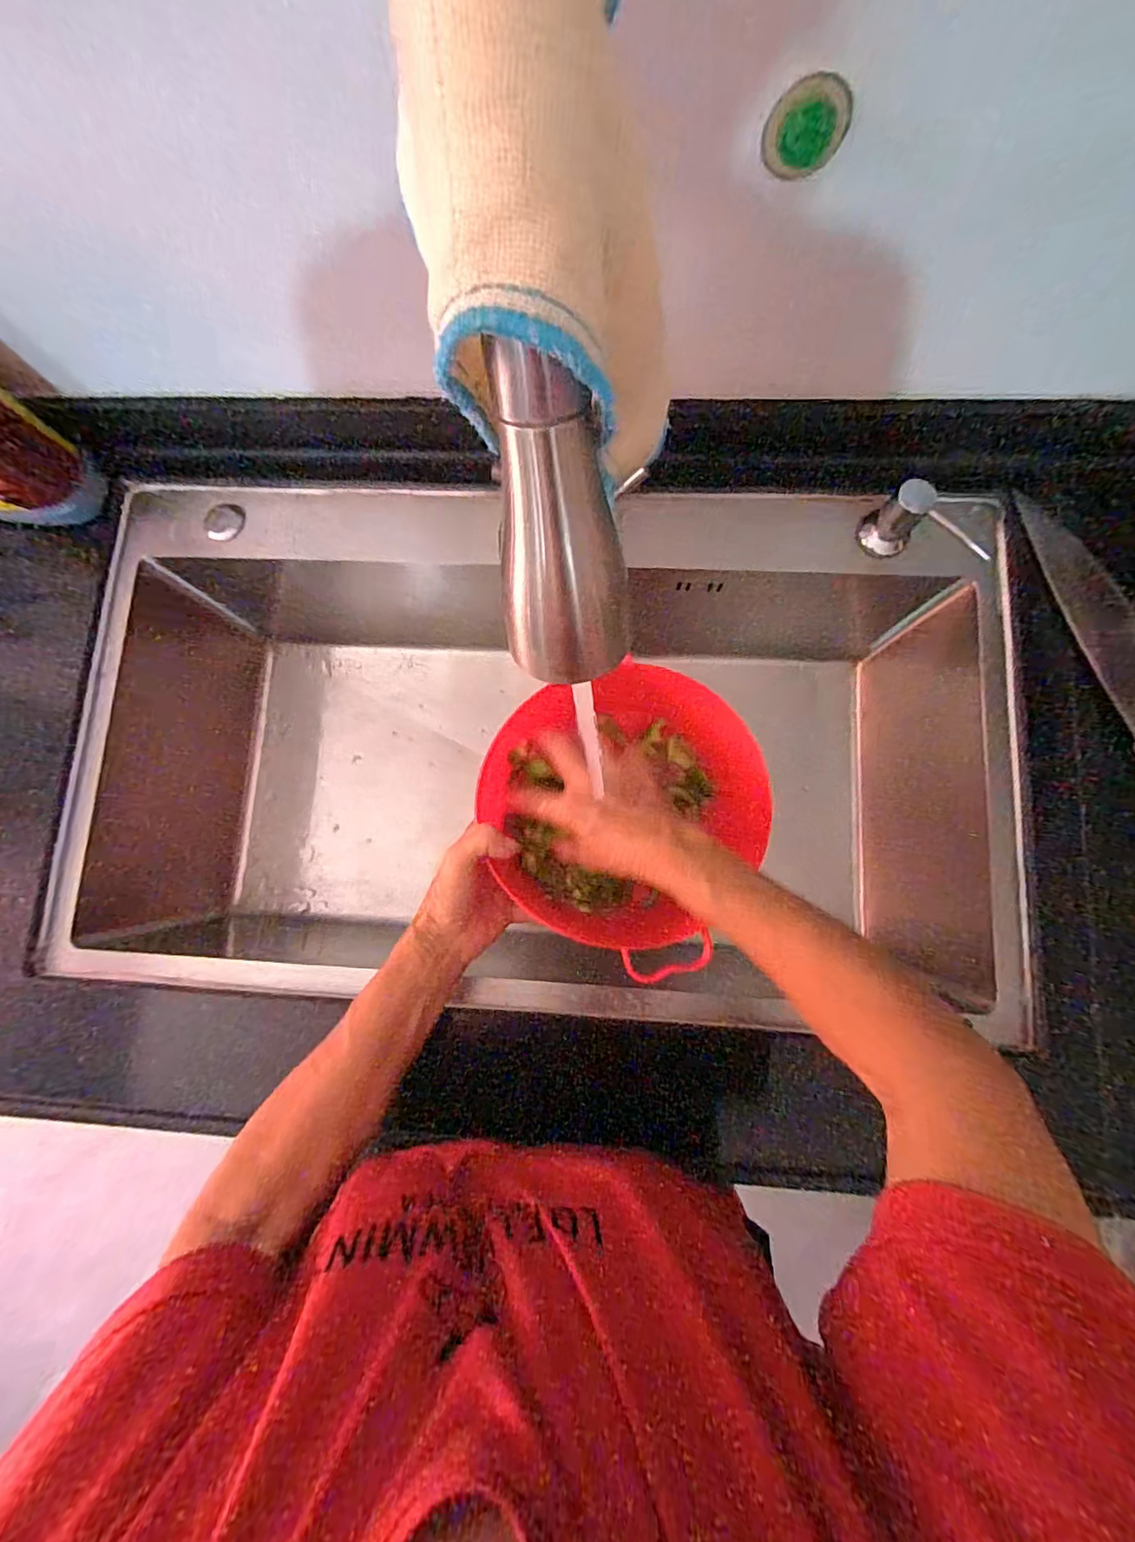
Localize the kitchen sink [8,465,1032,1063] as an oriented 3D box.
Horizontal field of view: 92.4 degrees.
[{"bbox_3d":[-0.030,-0.022,0.576,0.794,0.235,0.469,2,82,3],"label":"kitchen sink"}]

